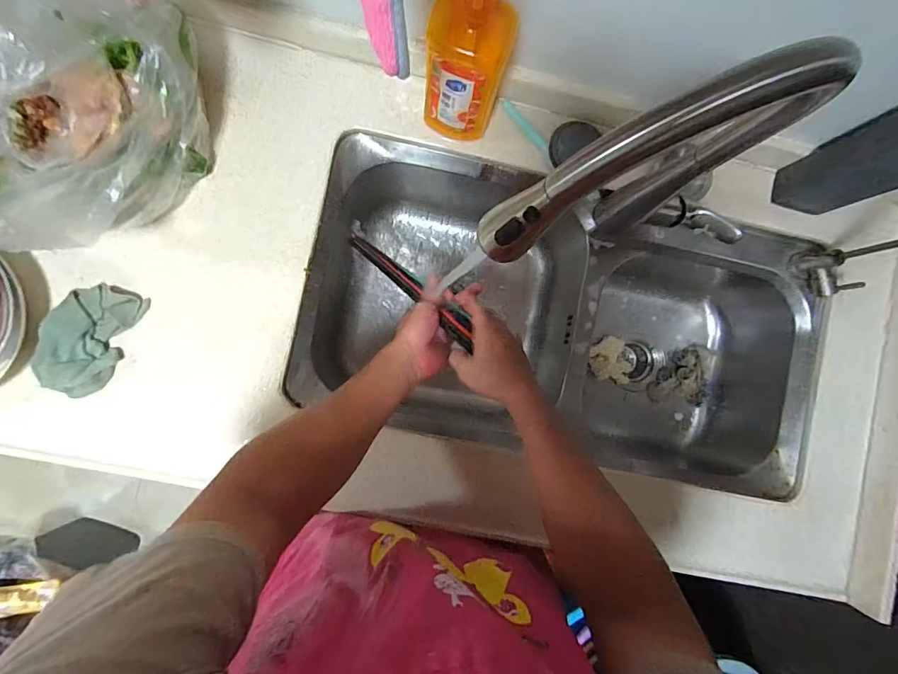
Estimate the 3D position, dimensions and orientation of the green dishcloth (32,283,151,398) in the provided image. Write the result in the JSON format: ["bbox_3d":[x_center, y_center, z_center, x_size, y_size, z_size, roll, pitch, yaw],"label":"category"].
[{"bbox_3d":[-0.450,0.001,0.538,0.085,0.031,0.142,23,86,-5],"label":"green dishcloth"}]

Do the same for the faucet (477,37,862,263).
[{"bbox_3d":[0.140,-0.136,0.435,0.251,0.409,0.051,-24,91,-6],"label":"faucet"}]

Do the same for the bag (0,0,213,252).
[{"bbox_3d":[-0.396,-0.202,0.456,0.202,0.216,0.283,2,89,-5],"label":"bag"}]

